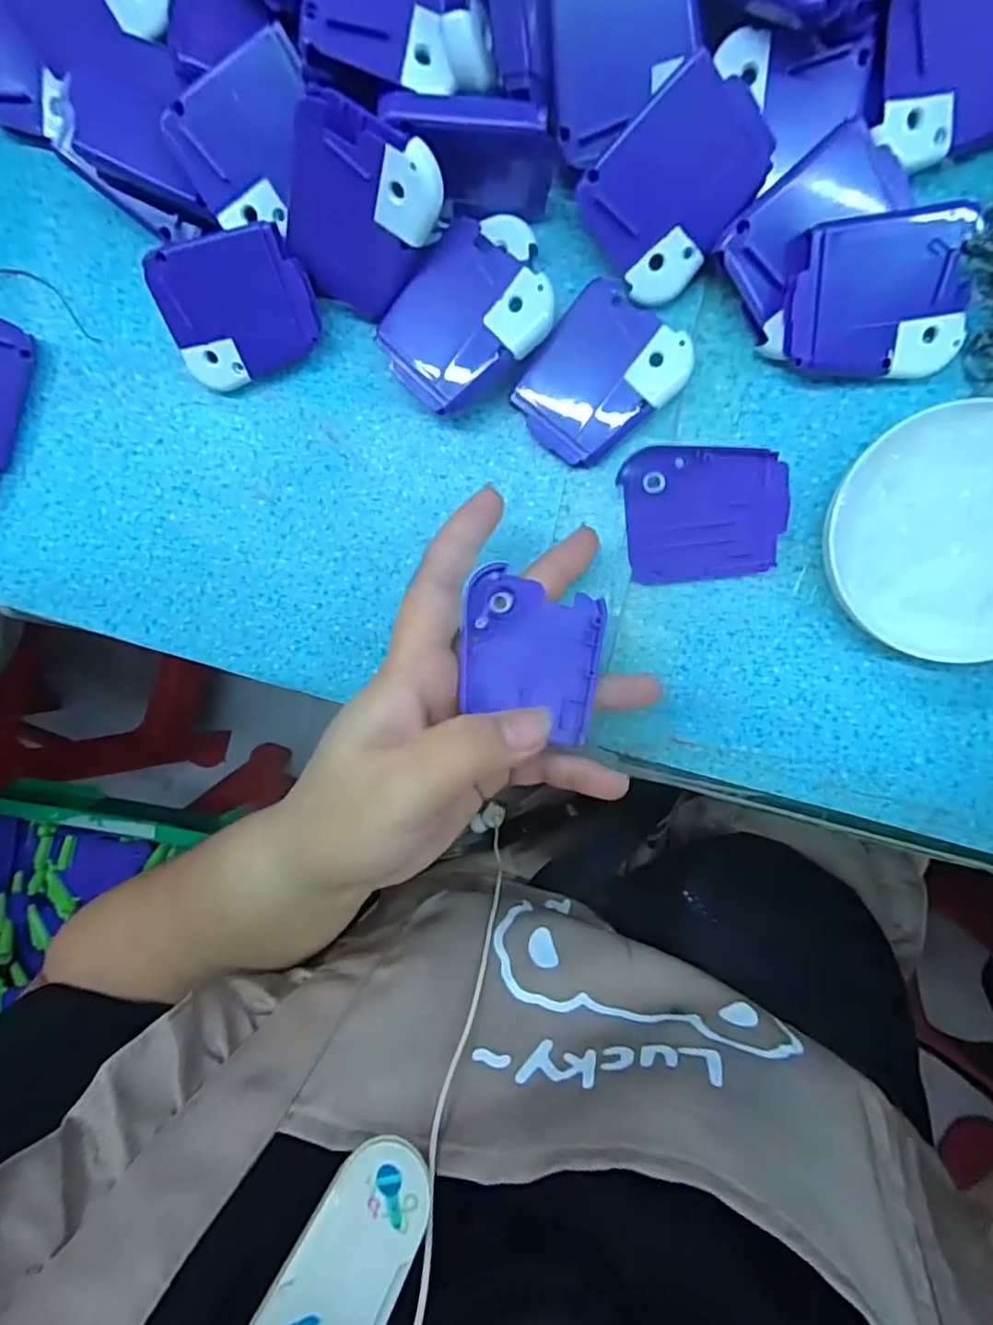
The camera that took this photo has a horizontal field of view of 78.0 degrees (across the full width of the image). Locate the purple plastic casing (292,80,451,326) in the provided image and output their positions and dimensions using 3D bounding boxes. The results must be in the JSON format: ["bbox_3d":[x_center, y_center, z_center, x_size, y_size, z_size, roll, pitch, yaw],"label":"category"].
[{"bbox_3d":[-0.049,-0.160,0.223,0.054,0.061,0.009,27,56,-1],"label":"purple plastic casing"}]

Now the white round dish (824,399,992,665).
[{"bbox_3d":[0.172,-0.048,0.230,0.086,0.021,0.091,1,96,8],"label":"white round dish"}]

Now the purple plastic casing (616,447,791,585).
[{"bbox_3d":[0.082,-0.059,0.242,0.060,0.008,0.052,-4,115,12],"label":"purple plastic casing"}]

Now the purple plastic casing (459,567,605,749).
[{"bbox_3d":[0.014,-0.002,0.225,0.054,0.008,0.056,13,87,-18],"label":"purple plastic casing"}]

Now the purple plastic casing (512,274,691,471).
[{"bbox_3d":[0.040,-0.112,0.245,0.051,0.016,0.060,44,99,2],"label":"purple plastic casing"}]

